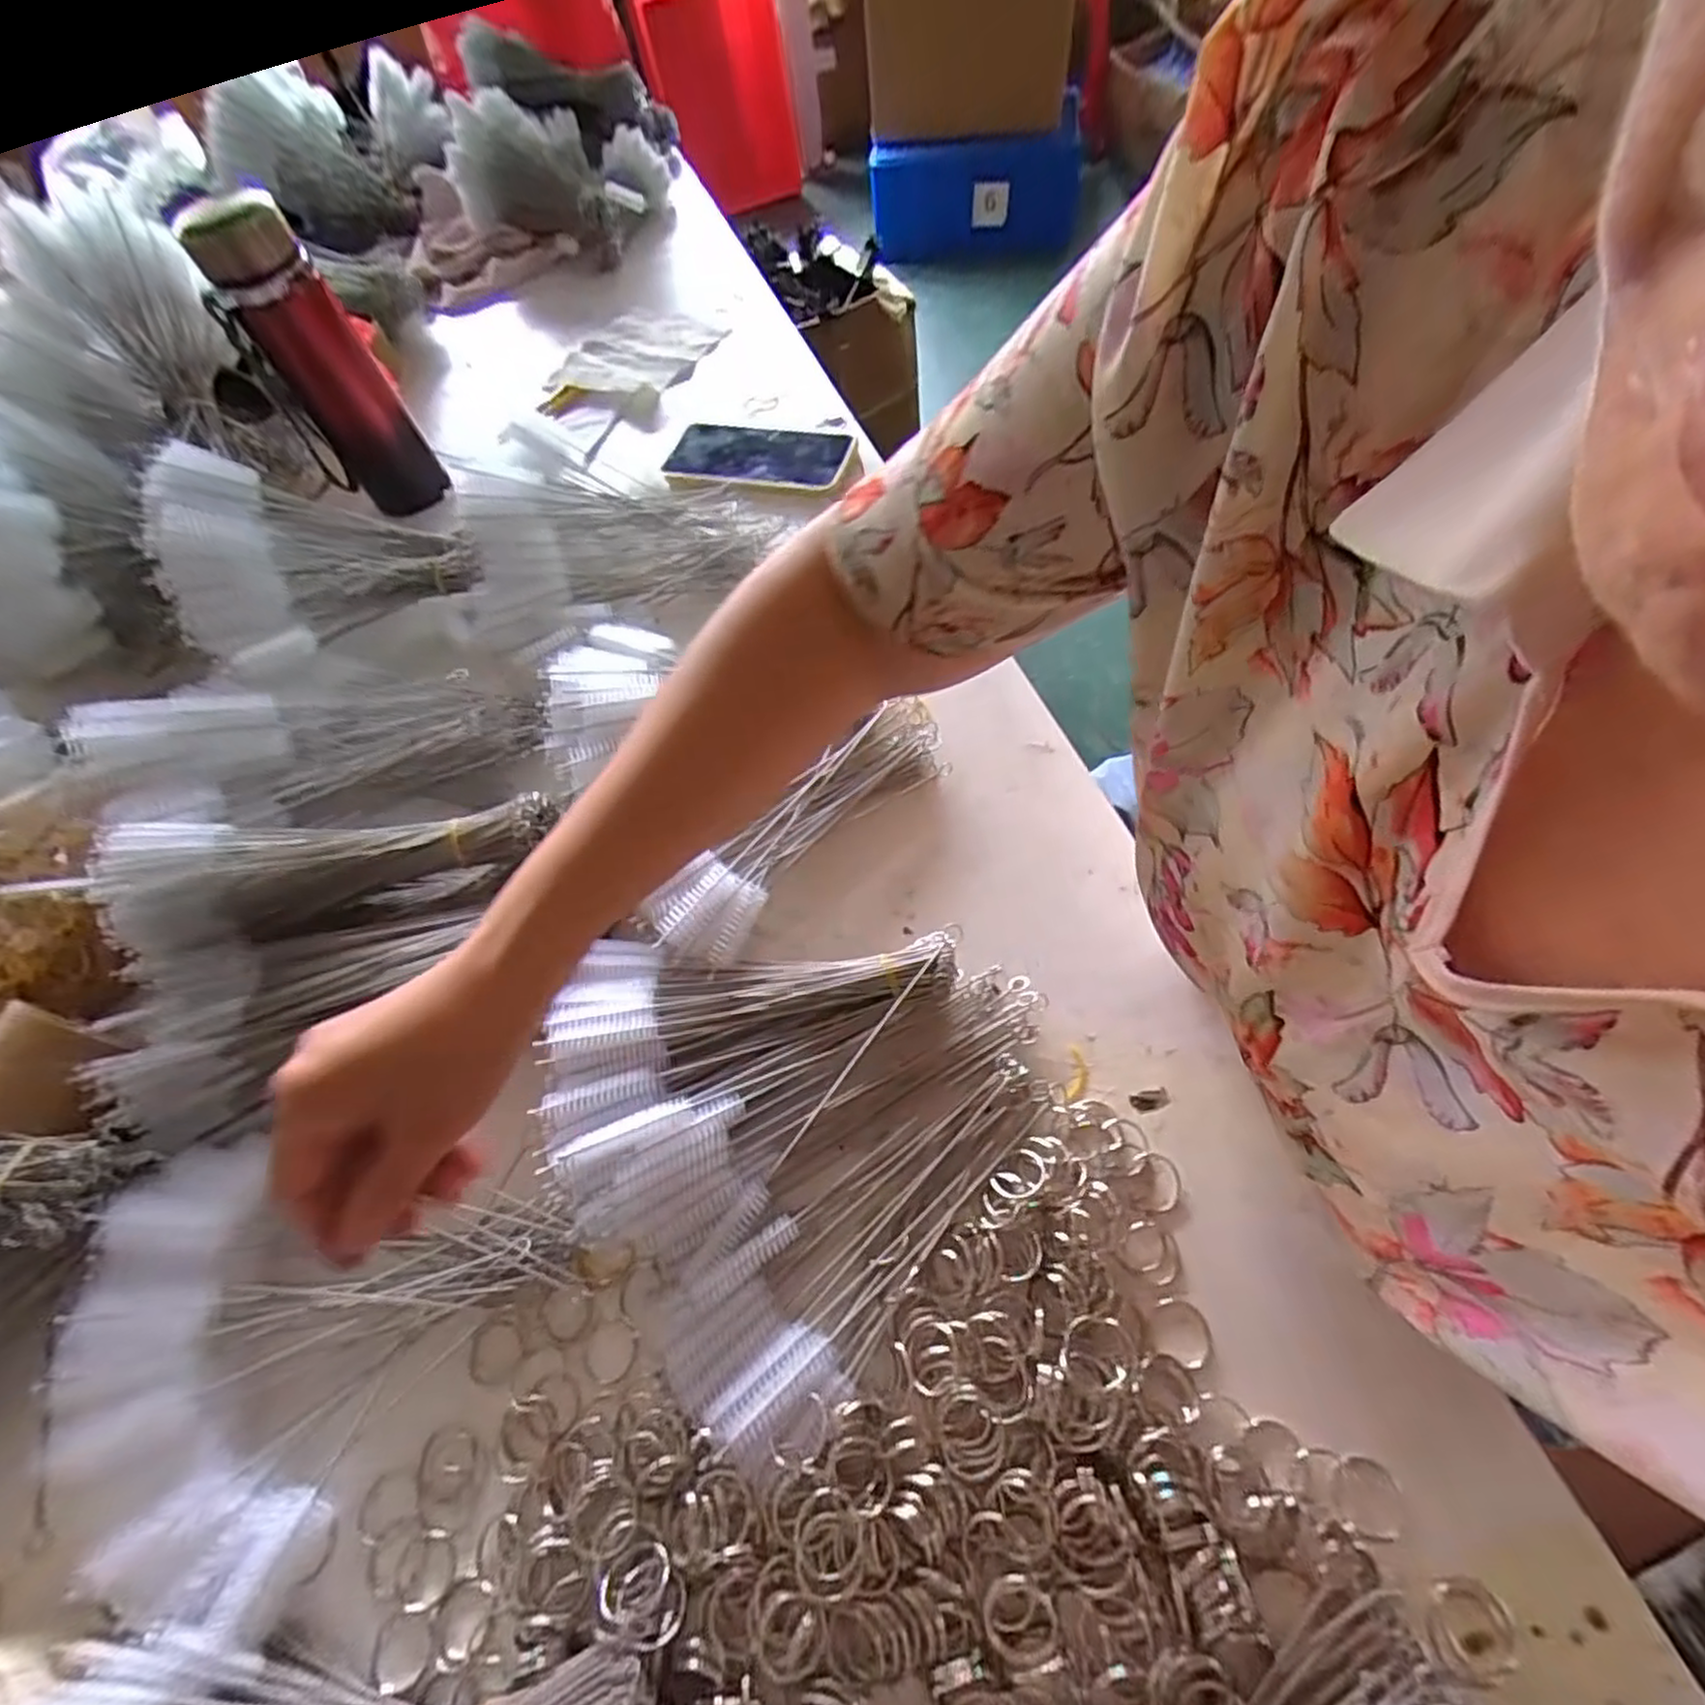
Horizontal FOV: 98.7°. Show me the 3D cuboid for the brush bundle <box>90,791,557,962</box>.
[{"bbox_3d":[-0.269,0.000,0.397,0.206,0.055,0.052,-13,59,-22],"label":"brush bundle"}]

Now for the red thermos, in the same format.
[{"bbox_3d":[-0.419,-0.383,0.581,0.086,0.211,0.069,-29,63,-14],"label":"red thermos"}]

